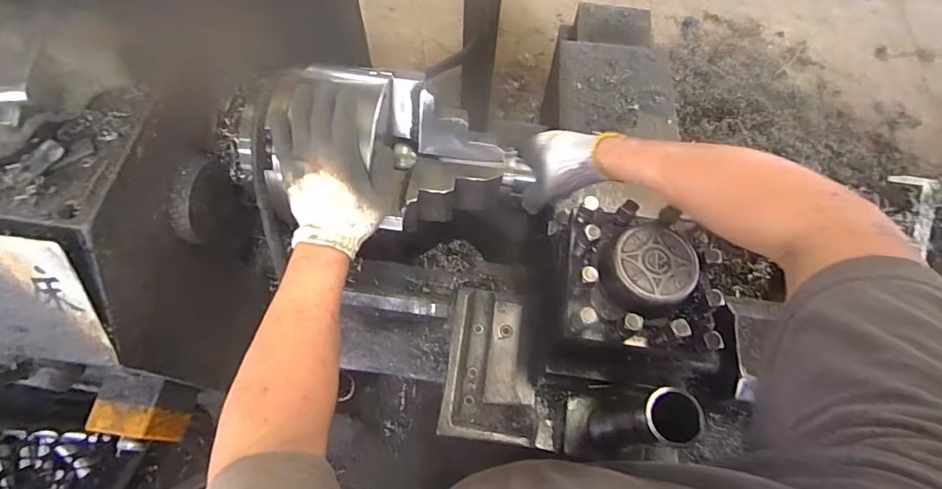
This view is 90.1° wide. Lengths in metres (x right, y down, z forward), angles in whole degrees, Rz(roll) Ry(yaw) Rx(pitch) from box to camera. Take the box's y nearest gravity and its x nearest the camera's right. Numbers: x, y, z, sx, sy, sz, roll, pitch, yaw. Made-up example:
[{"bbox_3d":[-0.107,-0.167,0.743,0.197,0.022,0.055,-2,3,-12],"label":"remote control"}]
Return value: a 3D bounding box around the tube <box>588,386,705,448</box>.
[{"bbox_3d":[0.176,0.190,0.504,0.050,0.187,0.051,1,67,-2],"label":"tube"}]

